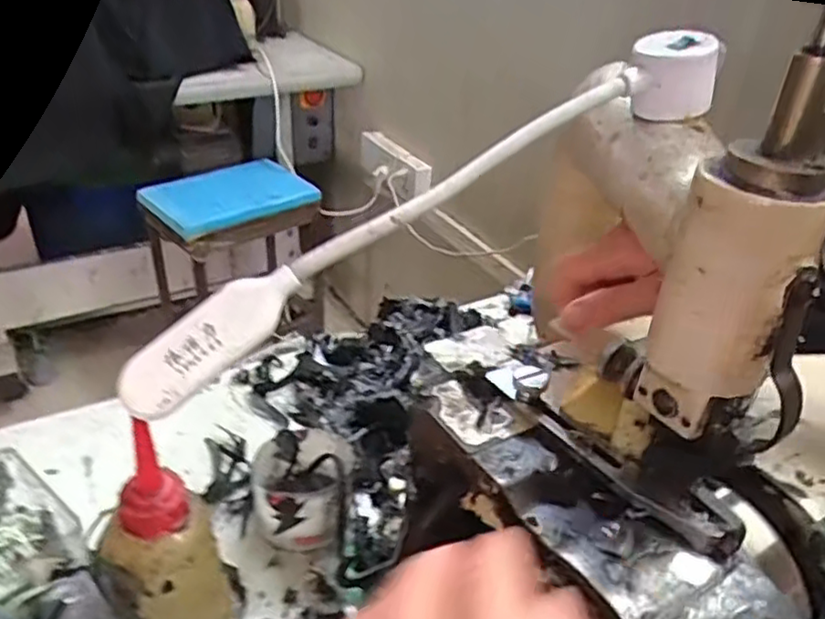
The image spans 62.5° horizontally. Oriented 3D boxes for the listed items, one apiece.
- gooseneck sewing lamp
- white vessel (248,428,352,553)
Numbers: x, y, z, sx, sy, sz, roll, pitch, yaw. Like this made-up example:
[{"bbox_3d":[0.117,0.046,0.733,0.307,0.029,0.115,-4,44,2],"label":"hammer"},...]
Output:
[{"bbox_3d":[0.014,-0.047,0.304,0.315,0.045,0.027,-30,42,-9],"label":"gooseneck sewing lamp"},{"bbox_3d":[-0.077,0.122,0.470,0.066,0.050,0.067,5,33,1],"label":"white vessel"}]

